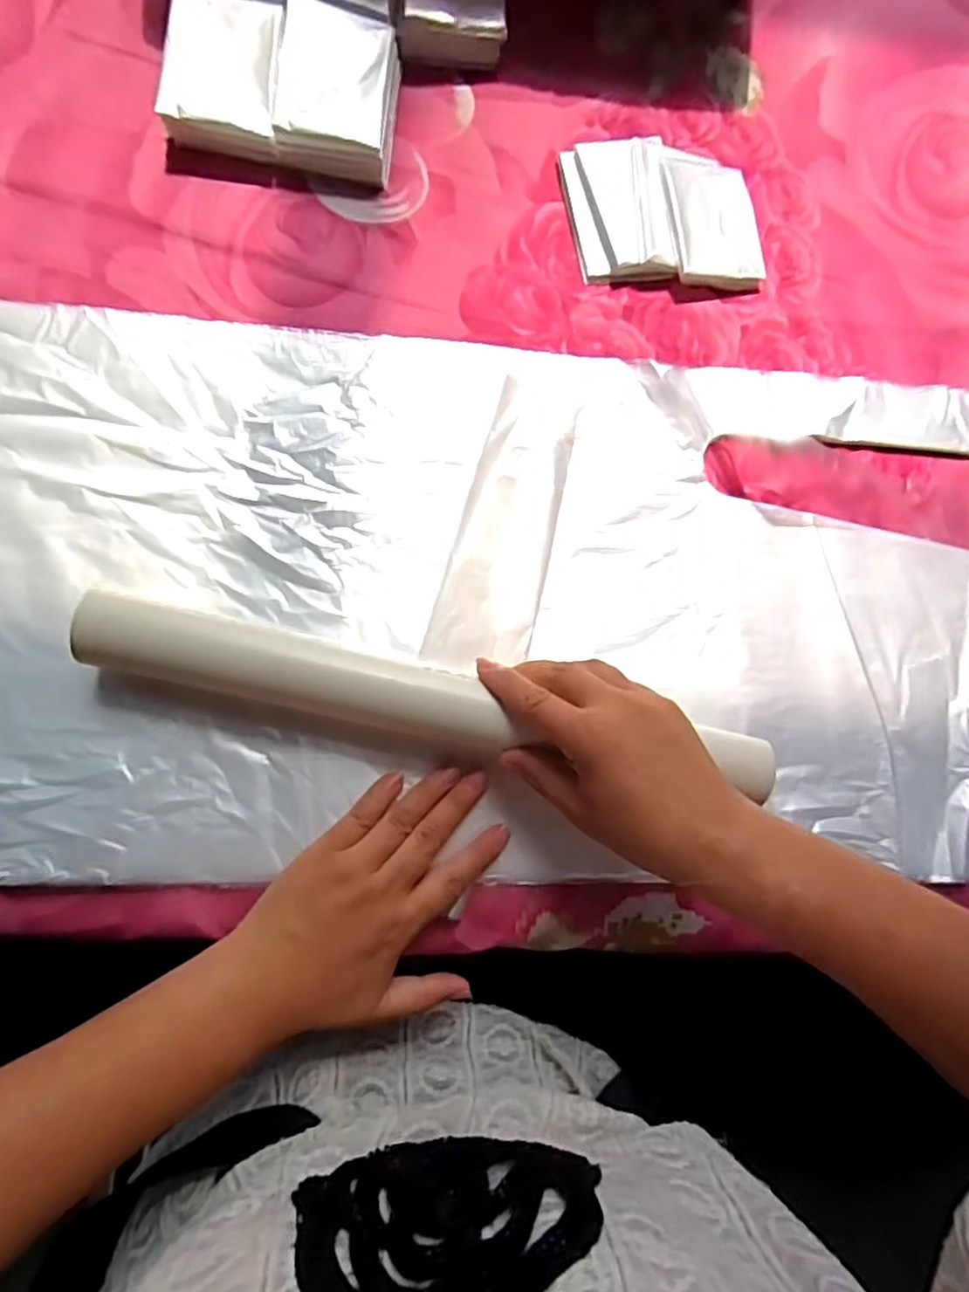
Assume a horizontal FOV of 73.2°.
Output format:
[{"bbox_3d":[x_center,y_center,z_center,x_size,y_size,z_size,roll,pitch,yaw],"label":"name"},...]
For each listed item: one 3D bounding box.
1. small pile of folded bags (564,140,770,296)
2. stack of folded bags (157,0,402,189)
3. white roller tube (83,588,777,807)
[{"bbox_3d":[0.116,-0.278,0.418,0.125,0.019,0.095,-3,84,-7],"label":"small pile of folded bags"},{"bbox_3d":[-0.119,-0.338,0.390,0.129,0.026,0.086,8,82,-6],"label":"stack of folded bags"},{"bbox_3d":[-0.028,0.034,0.338,0.357,0.037,0.045,13,82,-5],"label":"white roller tube"}]

